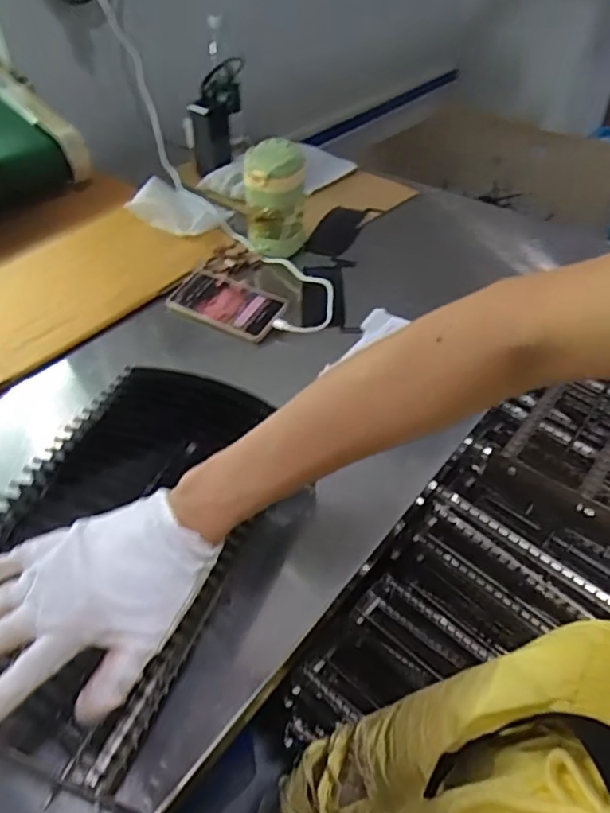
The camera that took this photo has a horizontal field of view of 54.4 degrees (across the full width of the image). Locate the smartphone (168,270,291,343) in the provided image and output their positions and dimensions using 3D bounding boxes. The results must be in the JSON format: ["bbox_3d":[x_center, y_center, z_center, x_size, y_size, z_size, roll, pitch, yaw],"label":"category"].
[{"bbox_3d":[-0.107,-0.141,0.797,0.168,0.019,0.078,26,49,24],"label":"smartphone"}]

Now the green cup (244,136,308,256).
[{"bbox_3d":[-0.044,-0.307,0.871,0.088,0.146,0.076,-9,45,-10],"label":"green cup"}]

